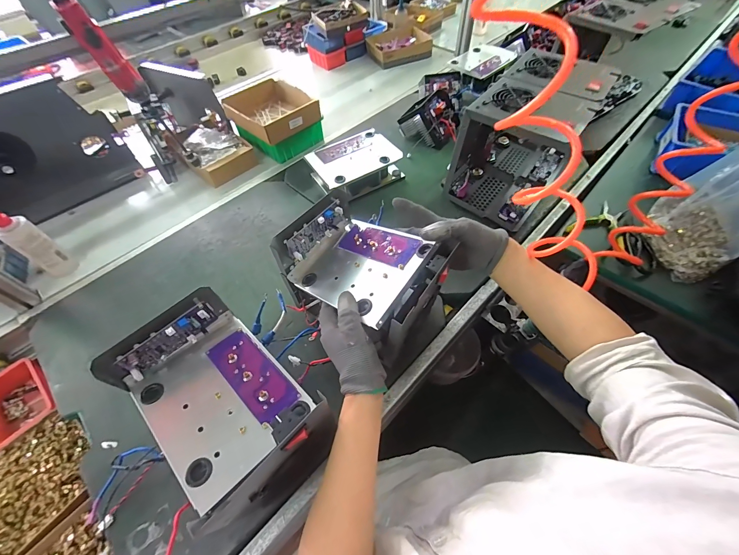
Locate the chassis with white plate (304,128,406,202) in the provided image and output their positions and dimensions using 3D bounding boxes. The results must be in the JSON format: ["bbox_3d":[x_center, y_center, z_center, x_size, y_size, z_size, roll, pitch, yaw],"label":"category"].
[{"bbox_3d":[-0.040,-0.274,0.774,0.204,0.074,0.147,-27,60,-13],"label":"chassis with white plate"}]

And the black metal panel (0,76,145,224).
[{"bbox_3d":[-0.775,-0.279,0.724,0.040,0.246,0.345,10,47,35],"label":"black metal panel"}]

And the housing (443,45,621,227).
[{"bbox_3d":[0.334,-0.289,0.679,0.203,0.250,0.295,36,65,24],"label":"housing"}]

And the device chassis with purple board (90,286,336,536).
[{"bbox_3d":[-0.179,0.146,0.377,0.165,0.109,0.242,-40,63,-22],"label":"device chassis with purple board"}]

